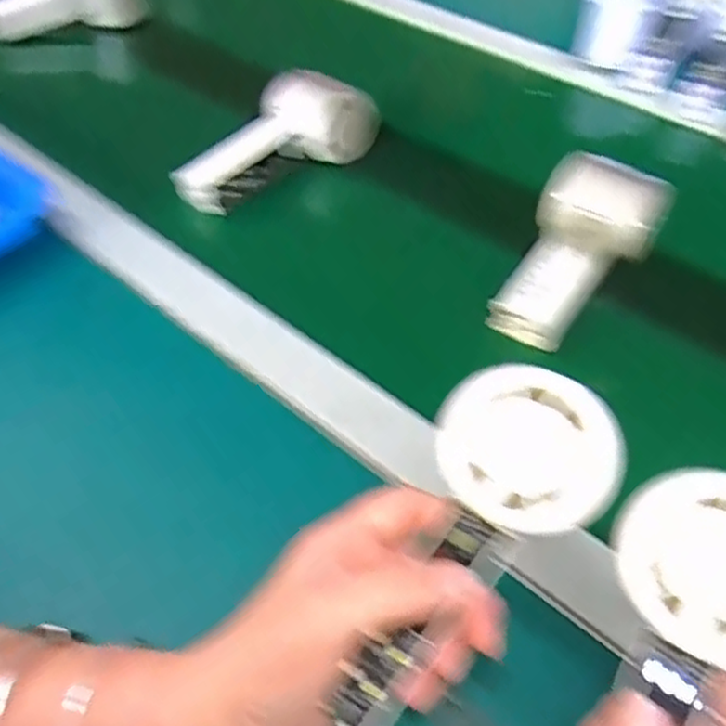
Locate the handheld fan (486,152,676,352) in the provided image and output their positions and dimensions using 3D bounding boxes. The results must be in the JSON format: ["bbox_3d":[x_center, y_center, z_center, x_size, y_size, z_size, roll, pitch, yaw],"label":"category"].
[{"bbox_3d":[0.138,-0.068,0.479,0.071,0.052,0.151,33,64,9],"label":"handheld fan"}]

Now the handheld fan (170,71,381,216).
[{"bbox_3d":[-0.070,-0.173,0.556,0.069,0.058,0.165,35,58,28],"label":"handheld fan"}]

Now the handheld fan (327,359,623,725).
[{"bbox_3d":[0.036,0.071,0.270,0.061,0.022,0.151,34,97,27],"label":"handheld fan"}]

